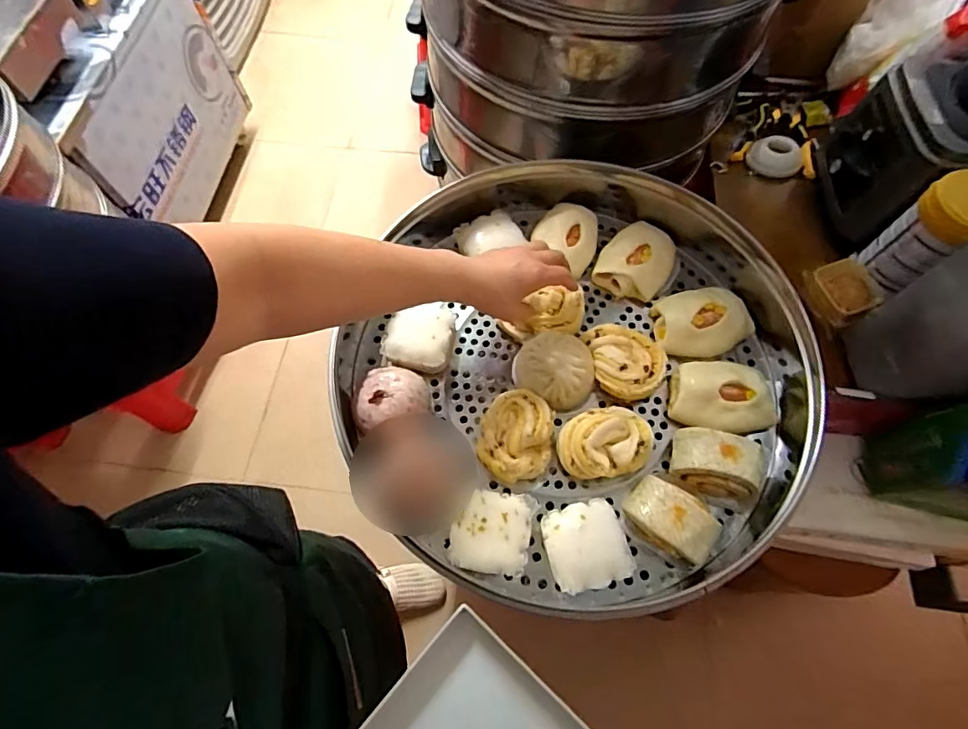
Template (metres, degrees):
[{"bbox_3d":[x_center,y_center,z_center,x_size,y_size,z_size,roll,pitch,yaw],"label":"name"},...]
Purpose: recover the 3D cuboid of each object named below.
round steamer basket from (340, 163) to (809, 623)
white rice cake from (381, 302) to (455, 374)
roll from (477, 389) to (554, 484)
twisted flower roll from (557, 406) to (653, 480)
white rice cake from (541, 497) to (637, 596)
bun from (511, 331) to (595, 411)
[{"bbox_3d":[0.114,-0.005,0.578,0.521,0.094,0.535,0,67,1],"label":"round steamer basket"},{"bbox_3d":[-0.078,-0.032,0.610,0.081,0.041,0.074,7,67,4],"label":"white rice cake"},{"bbox_3d":[0.036,0.078,0.557,0.079,0.033,0.100,5,67,3],"label":"roll"},{"bbox_3d":[0.135,0.088,0.553,0.106,0.046,0.074,-17,68,-6],"label":"twisted flower roll"},{"bbox_3d":[0.102,0.185,0.509,0.076,0.052,0.080,-16,68,-6],"label":"white rice cake"},{"bbox_3d":[0.087,-0.004,0.572,0.090,0.060,0.089,0,67,1],"label":"bun"}]

